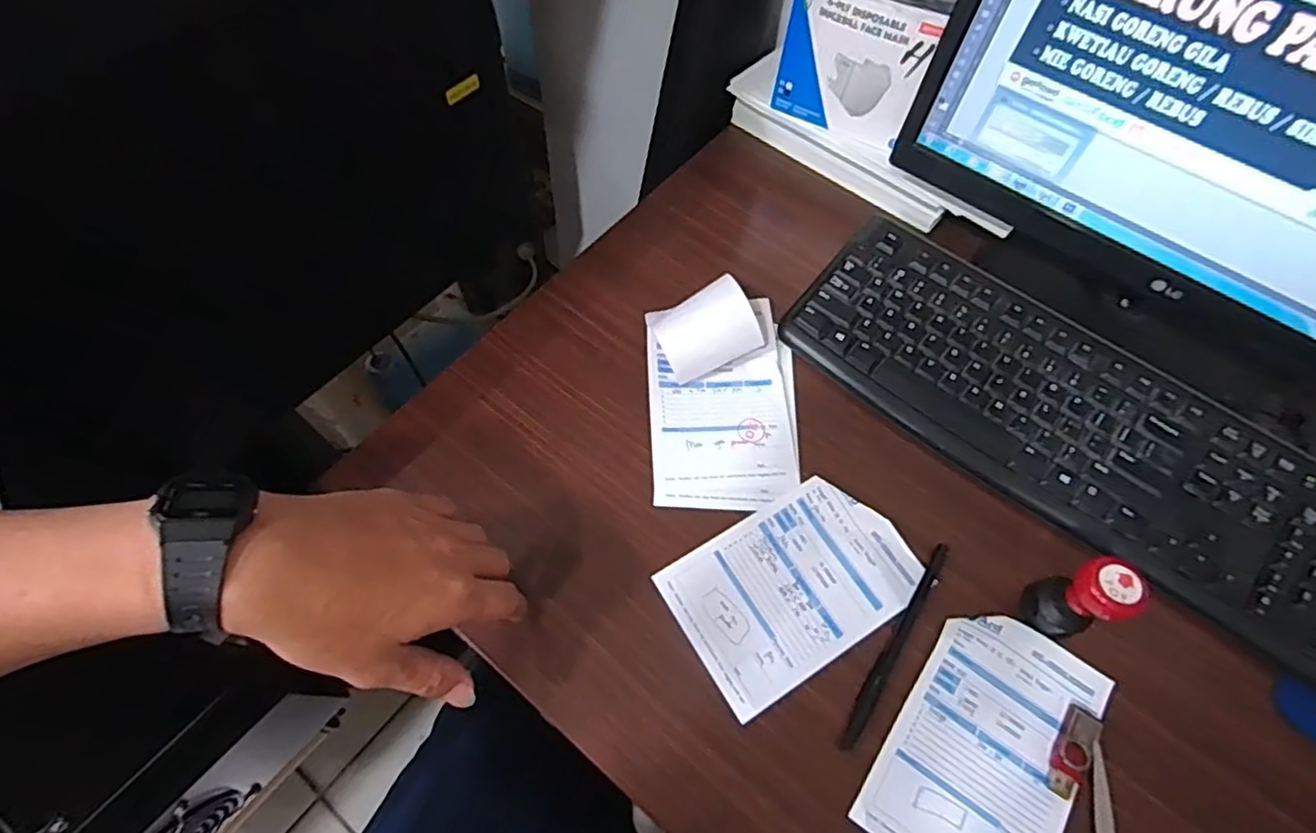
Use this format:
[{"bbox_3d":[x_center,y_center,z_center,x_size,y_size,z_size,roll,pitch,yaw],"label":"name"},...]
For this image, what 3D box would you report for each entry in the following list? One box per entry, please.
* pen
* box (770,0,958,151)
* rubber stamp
[{"bbox_3d":[0.155,0.145,0.416,0.011,0.005,0.147,32,66,14],"label":"pen"},{"bbox_3d":[0.169,-0.319,0.518,0.110,0.161,0.096,32,69,14],"label":"box"},{"bbox_3d":[0.260,0.111,0.395,0.036,0.067,0.037,-23,66,-11],"label":"rubber stamp"}]

